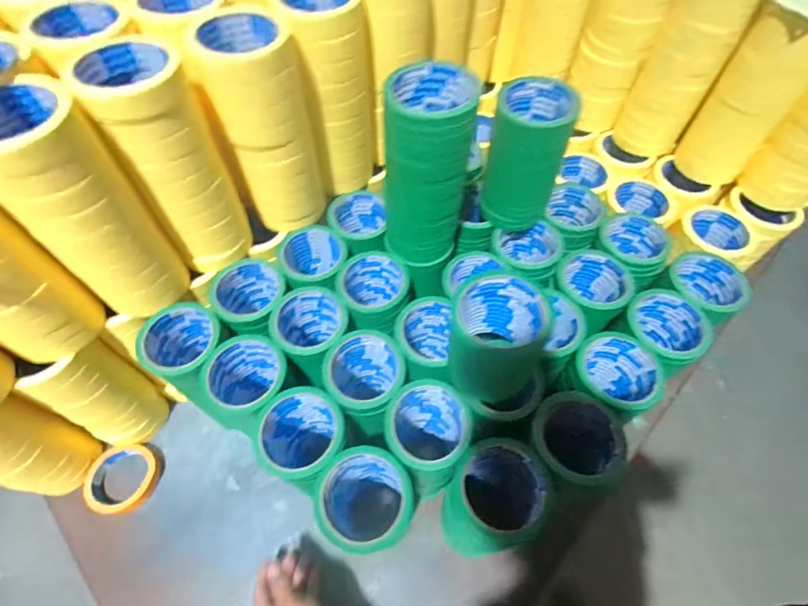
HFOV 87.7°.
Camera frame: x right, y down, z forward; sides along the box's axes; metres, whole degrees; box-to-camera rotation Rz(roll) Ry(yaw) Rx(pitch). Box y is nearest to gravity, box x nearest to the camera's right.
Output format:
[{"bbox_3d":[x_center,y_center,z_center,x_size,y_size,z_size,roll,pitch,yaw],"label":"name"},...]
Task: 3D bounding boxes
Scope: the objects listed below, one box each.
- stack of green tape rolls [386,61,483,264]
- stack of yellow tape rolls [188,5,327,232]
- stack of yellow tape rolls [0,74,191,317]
[{"bbox_3d":[0.028,-0.147,0.488,0.093,0.207,0.096,8,60,4],"label":"stack of green tape rolls"},{"bbox_3d":[-0.158,-0.206,0.511,0.093,0.236,0.091,-12,60,-7],"label":"stack of yellow tape rolls"},{"bbox_3d":[-0.318,-0.091,0.436,0.100,0.236,0.093,-37,66,-20],"label":"stack of yellow tape rolls"}]

